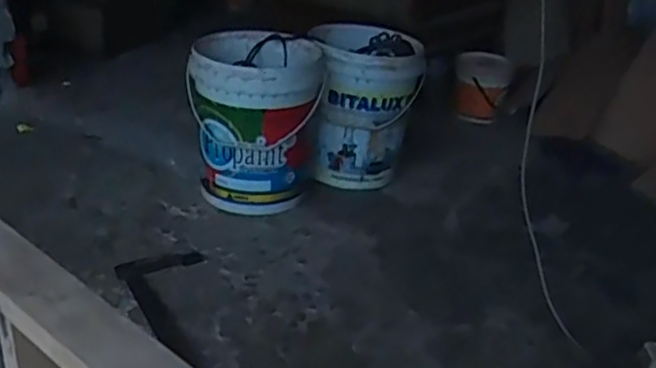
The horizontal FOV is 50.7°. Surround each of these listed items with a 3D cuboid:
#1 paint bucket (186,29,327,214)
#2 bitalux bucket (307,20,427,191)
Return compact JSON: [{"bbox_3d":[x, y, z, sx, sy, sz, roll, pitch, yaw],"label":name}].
[{"bbox_3d":[-0.179,-0.144,1.685,0.307,0.371,0.287,5,28,-5],"label":"paint bucket"},{"bbox_3d":[0.091,-0.212,1.845,0.273,0.408,0.261,6,28,-3],"label":"bitalux bucket"}]

